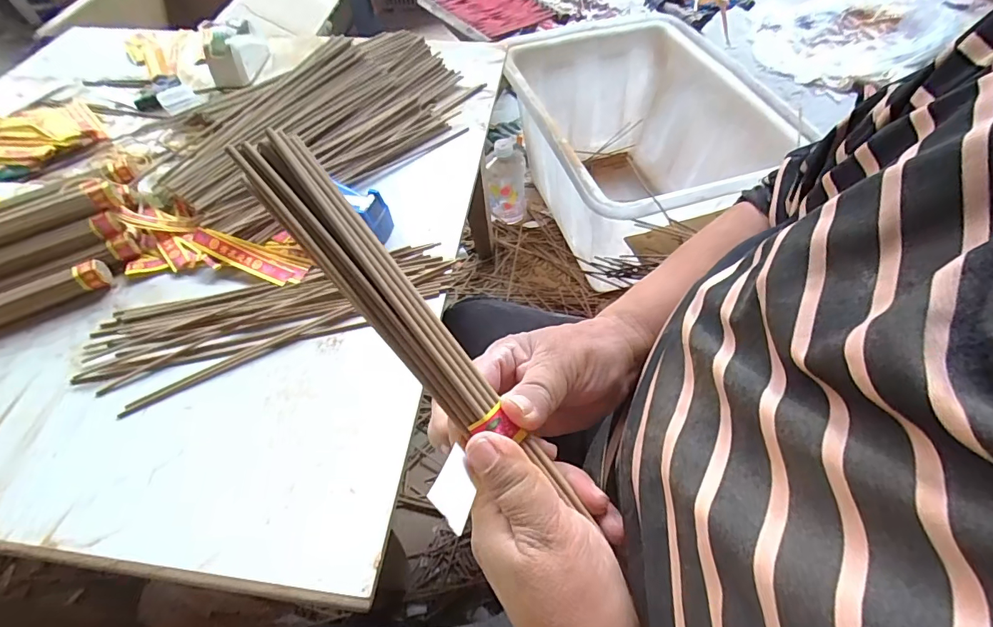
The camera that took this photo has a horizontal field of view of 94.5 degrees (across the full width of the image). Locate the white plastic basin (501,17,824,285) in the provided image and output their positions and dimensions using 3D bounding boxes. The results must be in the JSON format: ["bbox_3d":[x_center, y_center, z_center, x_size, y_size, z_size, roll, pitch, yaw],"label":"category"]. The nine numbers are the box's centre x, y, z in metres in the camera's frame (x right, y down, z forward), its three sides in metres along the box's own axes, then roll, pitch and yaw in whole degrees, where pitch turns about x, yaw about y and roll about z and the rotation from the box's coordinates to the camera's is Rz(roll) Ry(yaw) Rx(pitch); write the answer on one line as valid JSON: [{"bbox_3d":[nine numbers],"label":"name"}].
[{"bbox_3d":[0.293,-0.316,0.977,0.444,0.318,0.586,-15,56,-8],"label":"white plastic basin"}]

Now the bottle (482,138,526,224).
[{"bbox_3d":[0.021,-0.320,1.084,0.096,0.192,0.121,-2,56,1],"label":"bottle"}]

